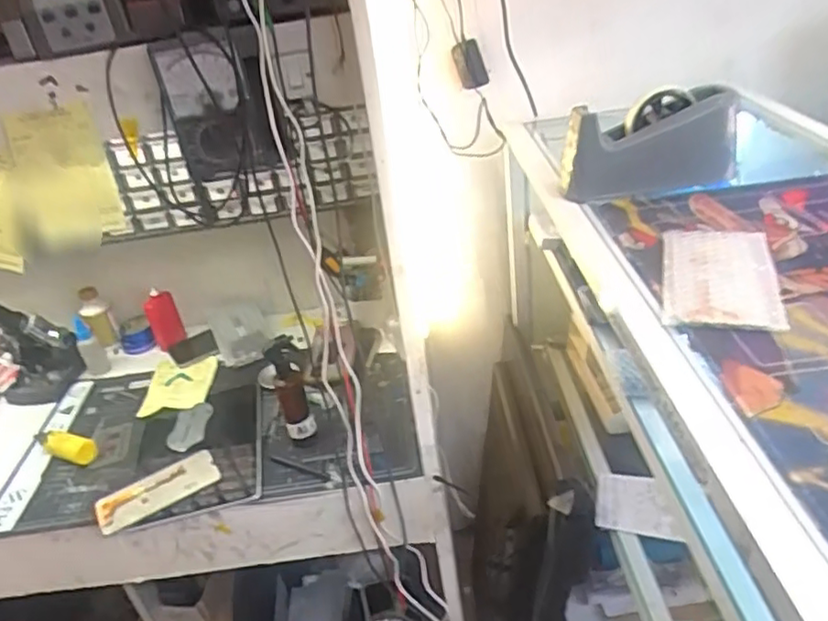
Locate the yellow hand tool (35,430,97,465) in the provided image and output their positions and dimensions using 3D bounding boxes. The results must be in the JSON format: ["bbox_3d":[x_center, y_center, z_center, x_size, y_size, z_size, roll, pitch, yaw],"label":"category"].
[{"bbox_3d":[-0.508,0.201,0.941,0.095,0.037,0.029,3,34,19],"label":"yellow hand tool"}]

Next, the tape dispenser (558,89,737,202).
[{"bbox_3d":[0.282,-0.200,0.764,0.202,0.095,0.065,-9,32,-1],"label":"tape dispenser"}]

